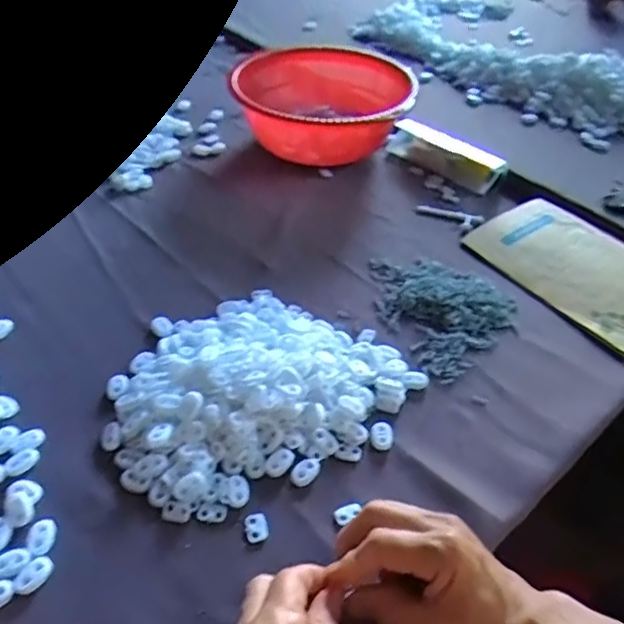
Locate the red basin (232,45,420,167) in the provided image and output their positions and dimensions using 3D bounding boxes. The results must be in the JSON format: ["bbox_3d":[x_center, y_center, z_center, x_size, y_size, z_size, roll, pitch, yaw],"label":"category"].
[{"bbox_3d":[0.016,-0.279,0.769,0.226,0.093,0.264,9,43,7],"label":"red basin"}]

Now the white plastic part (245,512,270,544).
[{"bbox_3d":[-0.037,0.144,0.382,0.015,0.004,0.020,-10,44,-14],"label":"white plastic part"}]

